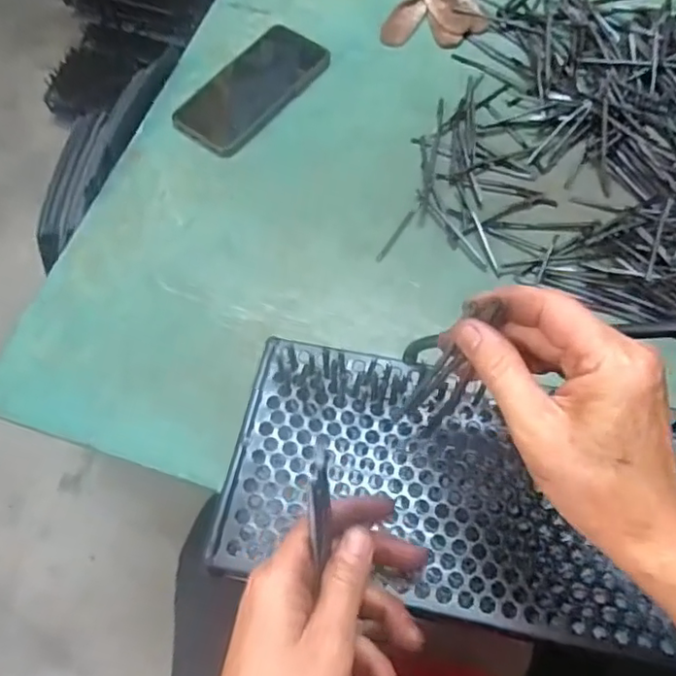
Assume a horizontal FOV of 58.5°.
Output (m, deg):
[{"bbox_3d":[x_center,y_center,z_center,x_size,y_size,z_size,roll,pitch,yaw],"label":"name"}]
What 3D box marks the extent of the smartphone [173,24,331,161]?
[{"bbox_3d":[-0.086,-0.249,0.599,0.082,0.008,0.164,35,71,17],"label":"smartphone"}]

